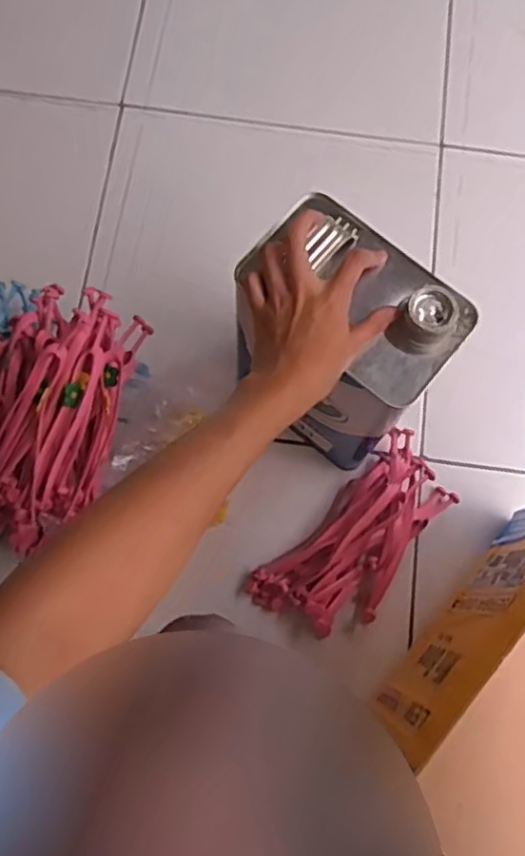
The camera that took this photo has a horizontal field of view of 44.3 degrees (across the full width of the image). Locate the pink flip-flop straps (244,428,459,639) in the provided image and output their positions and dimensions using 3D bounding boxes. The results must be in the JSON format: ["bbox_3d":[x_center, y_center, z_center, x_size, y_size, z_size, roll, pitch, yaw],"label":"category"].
[{"bbox_3d":[0.099,0.110,0.646,0.111,0.075,0.225,39,78,8],"label":"pink flip-flop straps"}]

